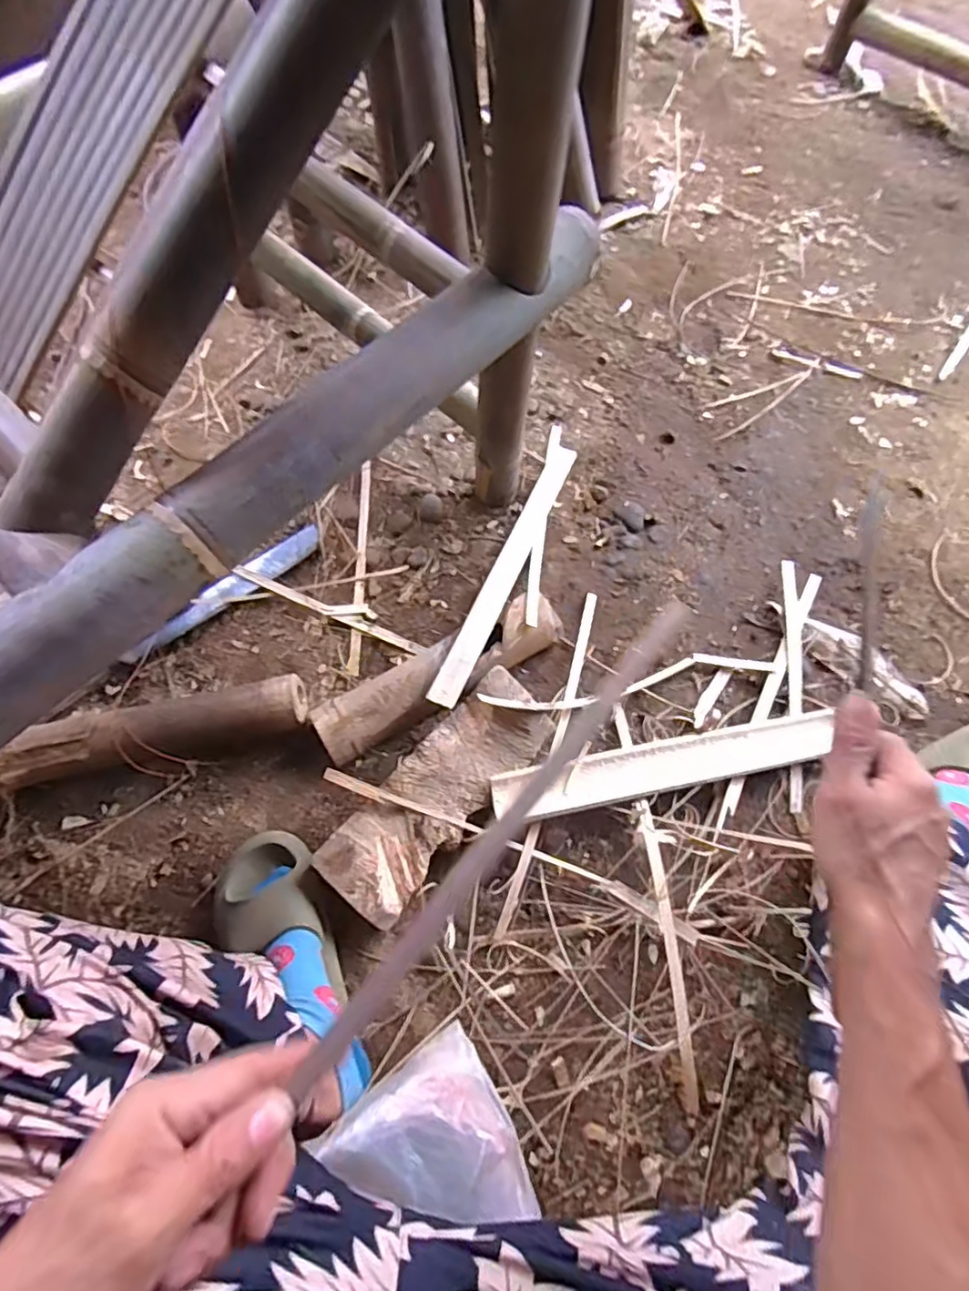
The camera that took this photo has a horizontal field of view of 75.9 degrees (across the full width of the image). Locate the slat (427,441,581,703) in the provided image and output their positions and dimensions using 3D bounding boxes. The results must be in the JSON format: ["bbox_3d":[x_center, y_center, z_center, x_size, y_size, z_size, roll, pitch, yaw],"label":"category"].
[{"bbox_3d":[0.034,-0.108,0.809,0.036,0.009,0.431,25,62,1],"label":"slat"}]

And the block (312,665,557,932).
[{"bbox_3d":[-0.047,0.162,0.691,0.103,0.070,0.284,40,72,12],"label":"block"}]

